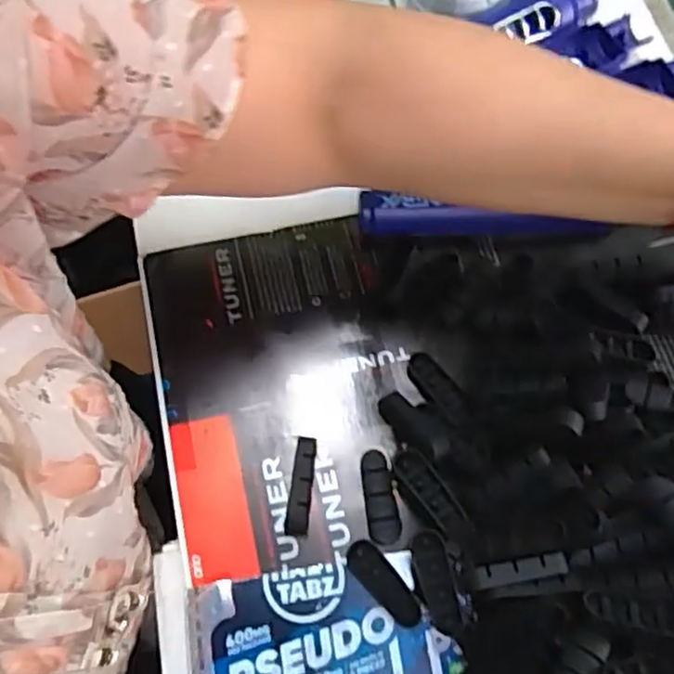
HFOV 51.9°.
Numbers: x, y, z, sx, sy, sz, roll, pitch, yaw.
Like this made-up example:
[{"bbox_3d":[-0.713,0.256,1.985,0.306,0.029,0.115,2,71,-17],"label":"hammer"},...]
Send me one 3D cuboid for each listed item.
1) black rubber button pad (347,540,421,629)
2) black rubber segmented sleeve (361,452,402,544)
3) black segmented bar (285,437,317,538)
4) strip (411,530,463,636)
[{"bbox_3d":[0.024,0.123,0.345,0.015,0.007,0.047,-38,73,-11],"label":"black rubber button pad"},{"bbox_3d":[0.022,0.083,0.359,0.016,0.012,0.046,-8,70,-1],"label":"black rubber segmented sleeve"},{"bbox_3d":[-0.018,0.077,0.359,0.011,0.015,0.049,8,70,5],"label":"black segmented bar"},{"bbox_3d":[0.048,0.117,0.329,0.017,0.004,0.047,-20,72,18],"label":"strip"}]

